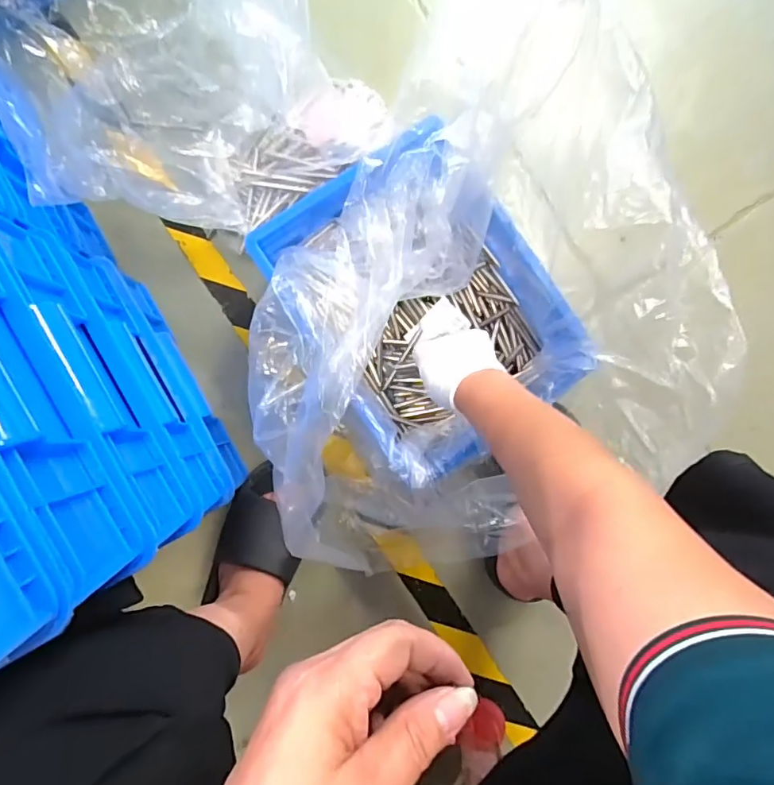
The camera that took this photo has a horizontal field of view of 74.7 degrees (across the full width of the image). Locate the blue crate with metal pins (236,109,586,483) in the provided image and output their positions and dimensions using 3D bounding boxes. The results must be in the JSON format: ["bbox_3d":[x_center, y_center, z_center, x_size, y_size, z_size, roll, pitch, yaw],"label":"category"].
[{"bbox_3d":[0.033,-0.096,0.597,0.254,0.148,0.333,-38,92,-3],"label":"blue crate with metal pins"}]

